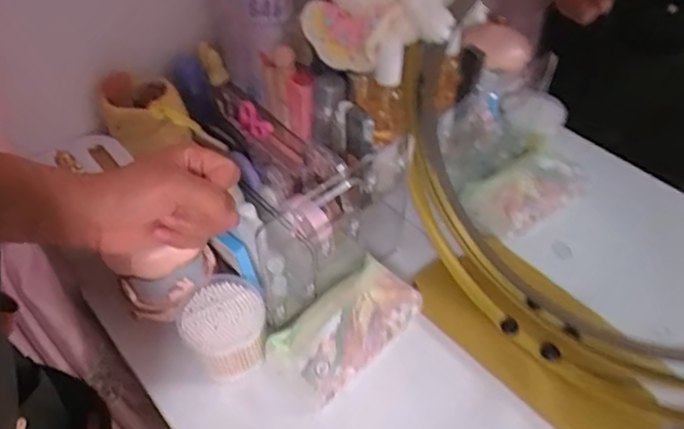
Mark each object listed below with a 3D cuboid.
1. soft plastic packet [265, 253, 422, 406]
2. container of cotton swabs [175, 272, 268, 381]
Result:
[{"bbox_3d":[0.002,0.121,0.609,0.172,0.053,0.094,-35,57,-28],"label":"soft plastic packet"},{"bbox_3d":[-0.131,0.128,0.604,0.093,0.063,0.096,-23,52,-20],"label":"container of cotton swabs"}]

